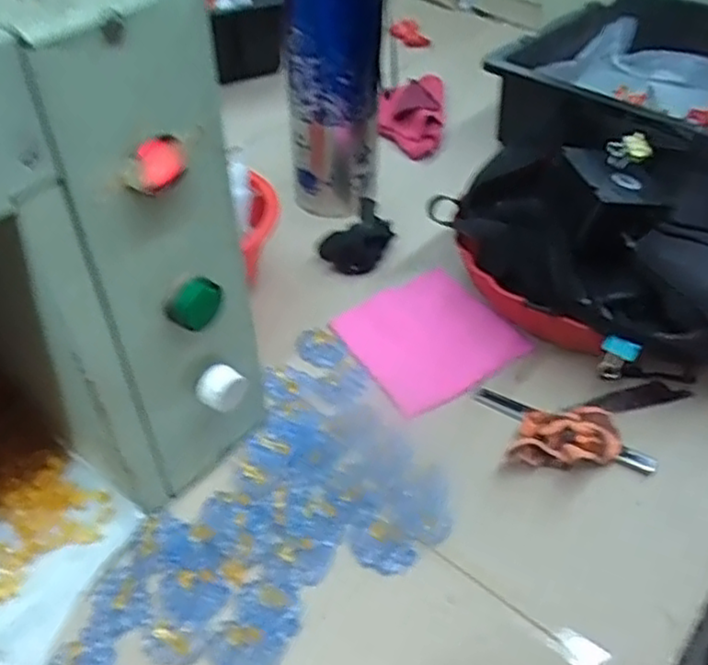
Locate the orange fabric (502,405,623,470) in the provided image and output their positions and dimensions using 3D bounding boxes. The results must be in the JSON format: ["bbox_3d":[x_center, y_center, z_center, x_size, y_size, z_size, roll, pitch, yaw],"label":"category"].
[{"bbox_3d":[0.138,0.067,0.467,0.072,0.027,0.048,7,44,7],"label":"orange fabric"}]

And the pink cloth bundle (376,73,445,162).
[{"bbox_3d":[0.064,-0.245,0.801,0.071,0.035,0.138,3,44,4],"label":"pink cloth bundle"}]

